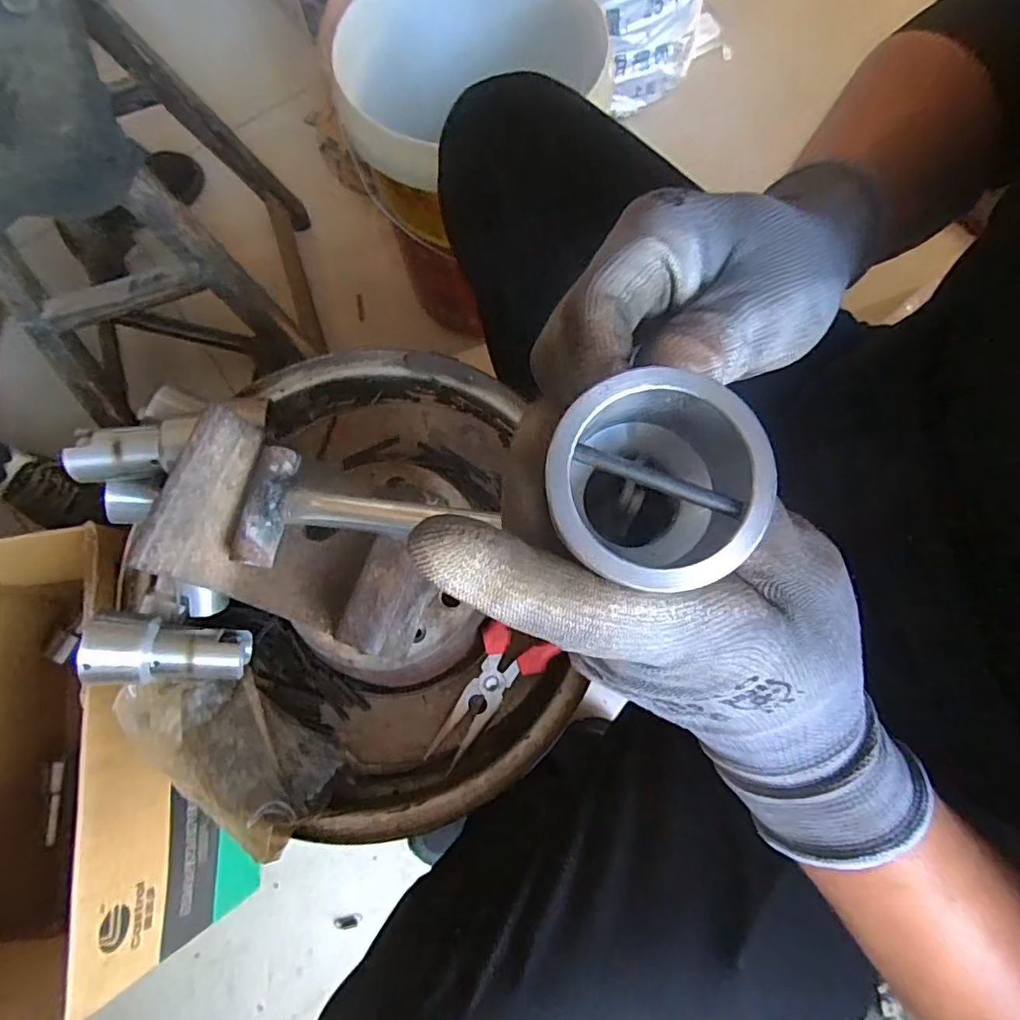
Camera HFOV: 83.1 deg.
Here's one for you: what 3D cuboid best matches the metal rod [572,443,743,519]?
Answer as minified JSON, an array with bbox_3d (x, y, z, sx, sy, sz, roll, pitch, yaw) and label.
[{"bbox_3d":[0.033,-0.007,0.130,0.039,0.004,0.004,21,76,4],"label":"metal rod"}]

